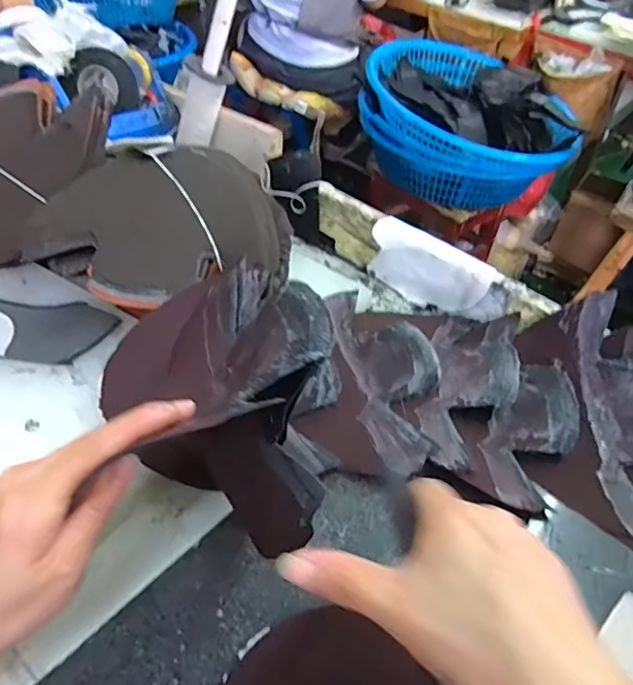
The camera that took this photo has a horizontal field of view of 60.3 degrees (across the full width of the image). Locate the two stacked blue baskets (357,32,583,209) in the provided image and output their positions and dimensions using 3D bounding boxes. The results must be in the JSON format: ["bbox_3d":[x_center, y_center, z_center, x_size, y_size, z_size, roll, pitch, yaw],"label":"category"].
[{"bbox_3d":[0.386,-0.546,1.376,0.525,0.246,0.427,30,50,21],"label":"two stacked blue baskets"}]

